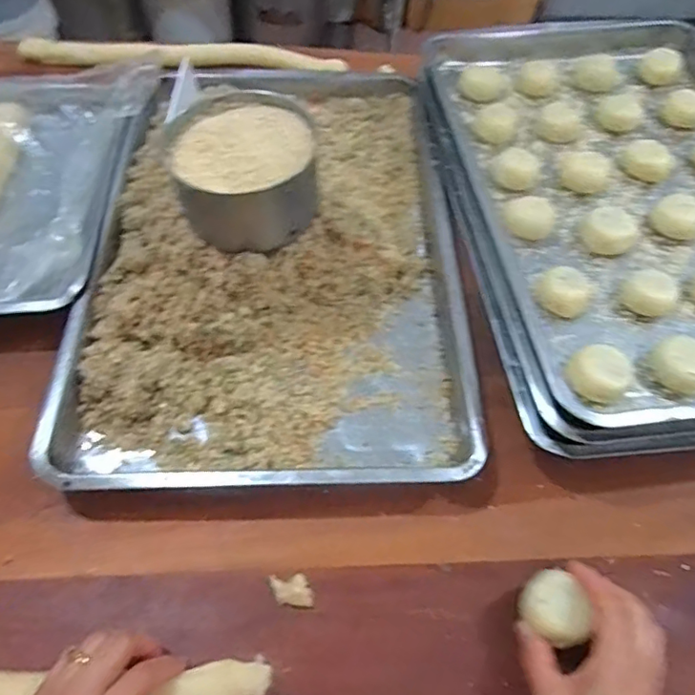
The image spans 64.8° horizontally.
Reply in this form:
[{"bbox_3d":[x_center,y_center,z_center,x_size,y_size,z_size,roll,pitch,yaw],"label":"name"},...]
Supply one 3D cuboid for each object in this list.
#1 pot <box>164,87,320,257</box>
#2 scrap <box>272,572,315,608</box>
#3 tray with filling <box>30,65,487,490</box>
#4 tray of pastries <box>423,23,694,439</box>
[{"bbox_3d":[-0.096,-0.169,0.517,0.129,0.074,0.137,1,57,-2],"label":"pot"},{"bbox_3d":[-0.046,0.203,0.457,0.035,0.018,0.027,-2,58,-4],"label":"scrap"},{"bbox_3d":[-0.082,-0.141,0.618,0.385,0.103,0.602,-1,58,-3],"label":"tray with filling"},{"bbox_3d":[0.335,-0.185,0.629,0.402,0.050,0.594,-5,58,-6],"label":"tray of pastries"}]

